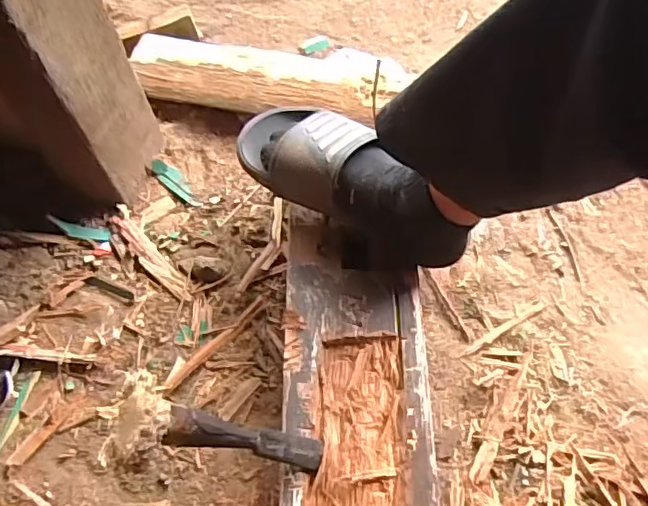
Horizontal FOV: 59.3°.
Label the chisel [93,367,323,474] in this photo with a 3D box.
[{"bbox_3d":[-0.076,0.141,0.452,0.047,0.199,0.056,-22,54,37],"label":"chisel"}]

